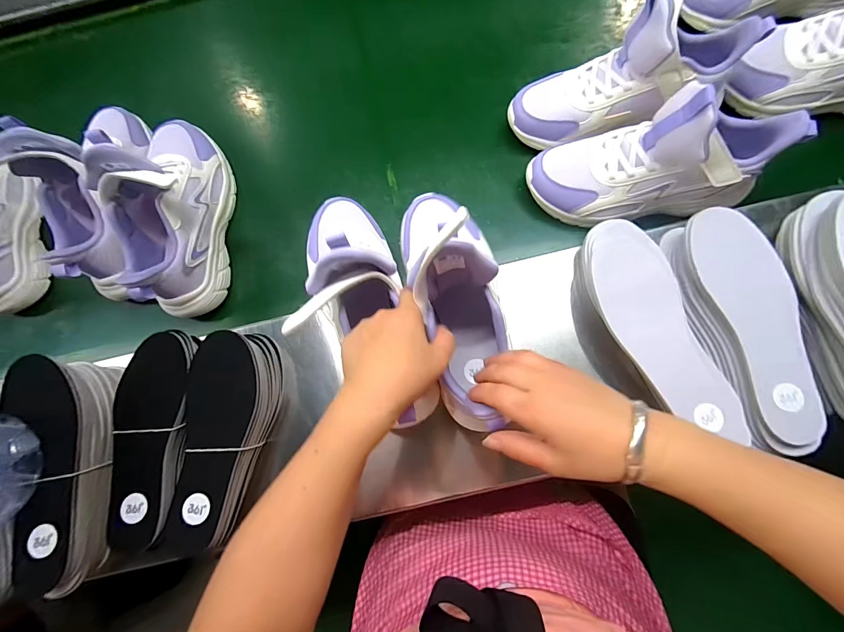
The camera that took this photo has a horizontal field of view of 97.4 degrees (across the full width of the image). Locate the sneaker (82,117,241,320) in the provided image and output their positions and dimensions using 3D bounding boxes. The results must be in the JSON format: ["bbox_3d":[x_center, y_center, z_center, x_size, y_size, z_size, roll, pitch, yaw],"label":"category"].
[{"bbox_3d":[-0.300,-0.130,0.435,0.088,0.134,0.241,-8,81,2],"label":"sneaker"}]

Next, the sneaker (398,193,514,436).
[{"bbox_3d":[0.031,-0.021,0.366,0.084,0.141,0.235,-6,81,2],"label":"sneaker"}]

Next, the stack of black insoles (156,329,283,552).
[{"bbox_3d":[-0.203,0.119,0.386,0.083,0.053,0.199,0,81,3],"label":"stack of black insoles"}]

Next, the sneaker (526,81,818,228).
[{"bbox_3d":[0.253,-0.164,0.401,0.247,0.148,0.094,-6,81,2],"label":"sneaker"}]

